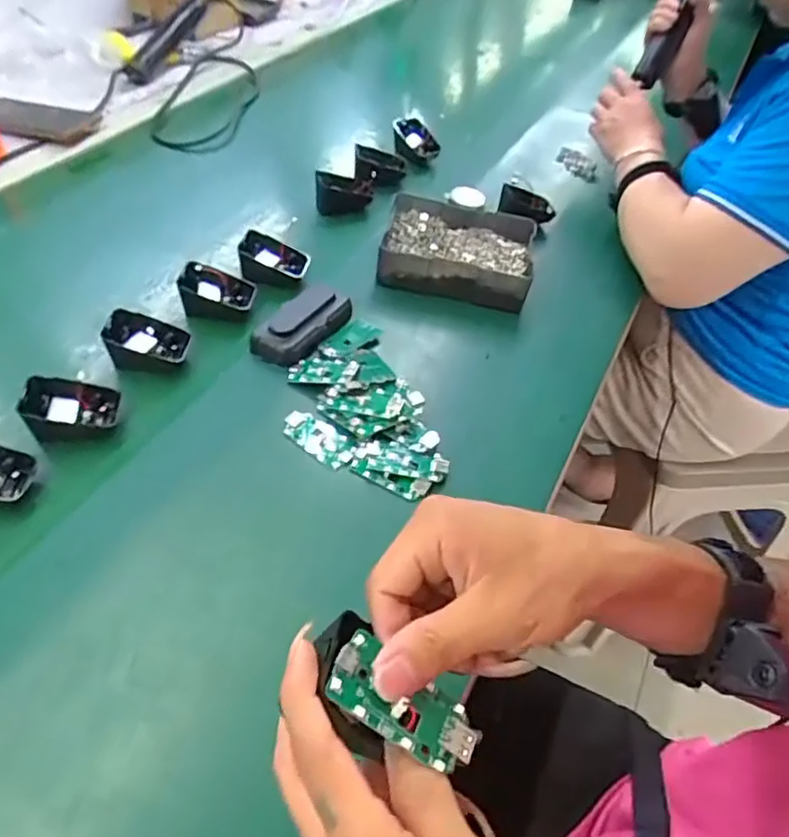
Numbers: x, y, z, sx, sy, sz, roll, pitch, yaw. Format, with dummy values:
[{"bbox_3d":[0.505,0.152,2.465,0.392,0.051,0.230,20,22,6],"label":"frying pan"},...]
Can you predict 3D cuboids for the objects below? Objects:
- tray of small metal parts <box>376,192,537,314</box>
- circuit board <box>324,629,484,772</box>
[{"bbox_3d":[0.068,-0.179,0.688,0.158,0.052,0.125,9,48,1],"label":"tray of small metal parts"},{"bbox_3d":[0.005,0.113,0.253,0.065,0.007,0.031,33,50,-3],"label":"circuit board"}]

